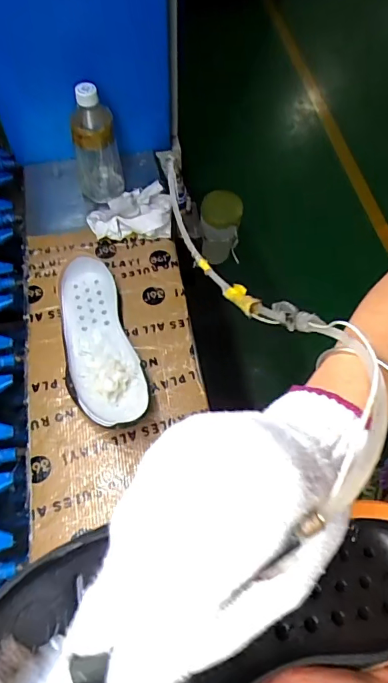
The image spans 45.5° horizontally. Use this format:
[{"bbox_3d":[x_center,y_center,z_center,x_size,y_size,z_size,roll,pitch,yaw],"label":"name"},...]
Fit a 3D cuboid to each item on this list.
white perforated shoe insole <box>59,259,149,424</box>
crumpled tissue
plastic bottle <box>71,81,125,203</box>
[{"bbox_3d":[-0.133,0.001,0.638,0.090,0.046,0.254,-17,62,-12],"label":"white perforated shoe insole"},{"bbox_3d":[-0.104,-0.220,0.767,0.137,0.046,0.115,-2,60,-4],"label":"crumpled tissue"},{"bbox_3d":[-0.157,-0.318,0.743,0.073,0.187,0.081,-9,61,-8],"label":"plastic bottle"}]

